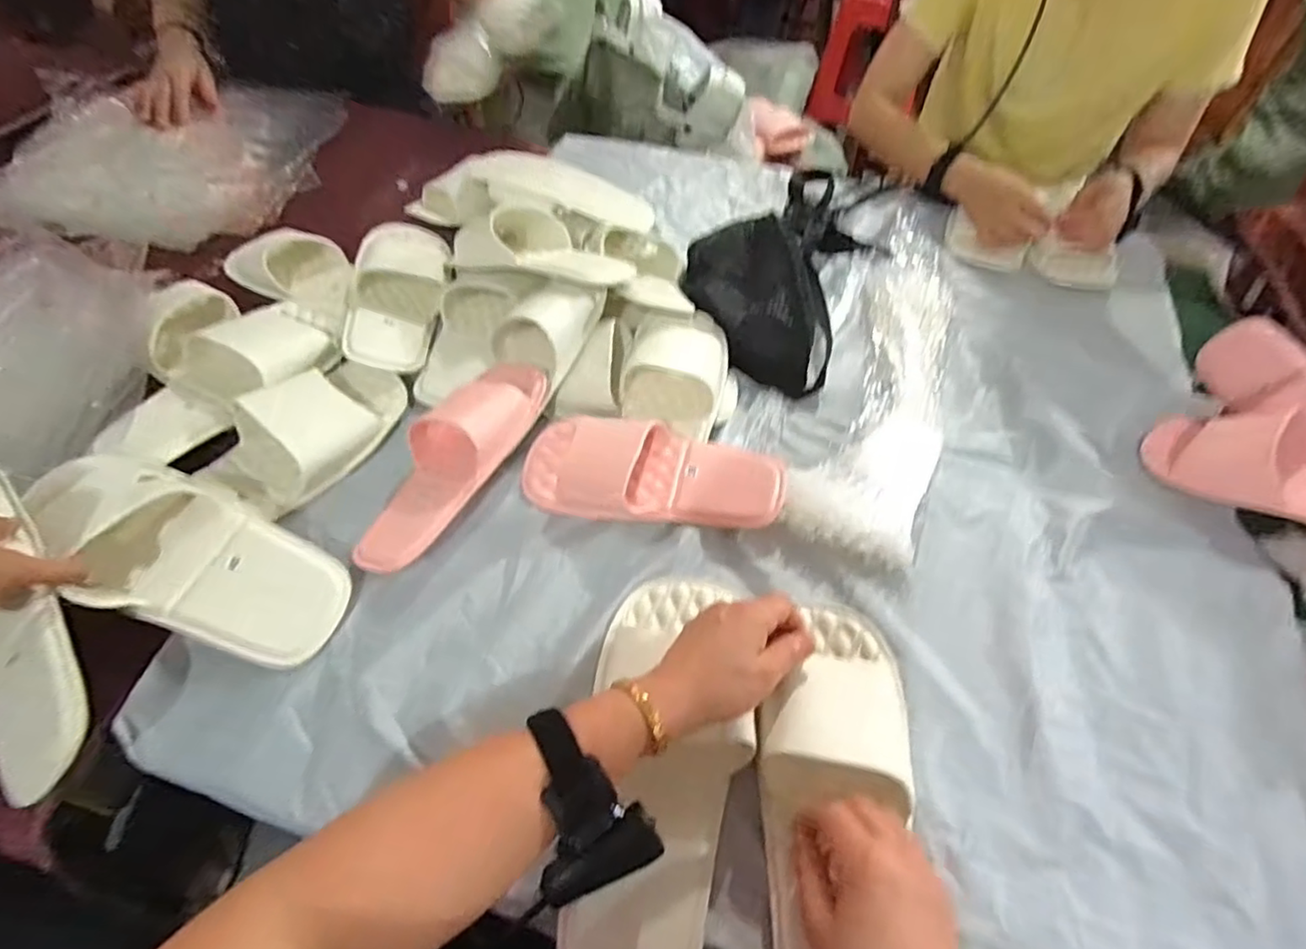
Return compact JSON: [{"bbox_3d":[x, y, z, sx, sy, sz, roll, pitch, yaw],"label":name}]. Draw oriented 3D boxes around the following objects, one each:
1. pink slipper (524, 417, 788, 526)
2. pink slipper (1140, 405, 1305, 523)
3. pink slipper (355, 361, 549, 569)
[{"bbox_3d":[0.000,-0.006,0.587,0.235,0.053,0.097,4,53,-1],"label":"pink slipper"},{"bbox_3d":[0.587,-0.009,0.583,0.095,0.072,0.231,-34,44,-24],"label":"pink slipper"},{"bbox_3d":[-0.185,-0.019,0.591,0.089,0.067,0.241,25,69,13],"label":"pink slipper"}]

